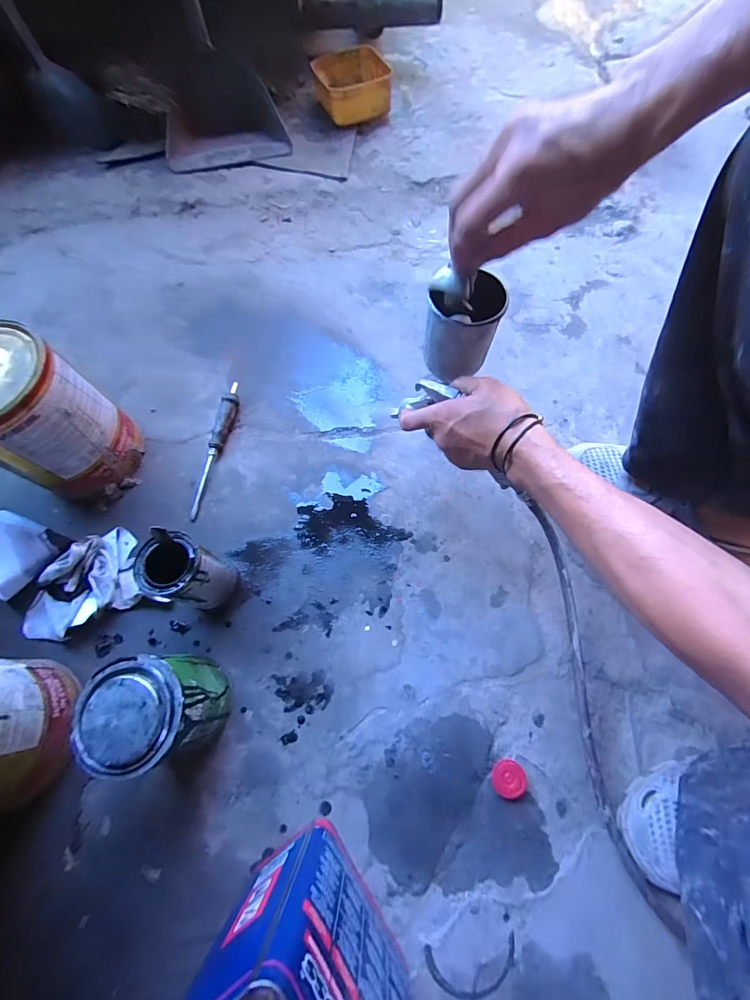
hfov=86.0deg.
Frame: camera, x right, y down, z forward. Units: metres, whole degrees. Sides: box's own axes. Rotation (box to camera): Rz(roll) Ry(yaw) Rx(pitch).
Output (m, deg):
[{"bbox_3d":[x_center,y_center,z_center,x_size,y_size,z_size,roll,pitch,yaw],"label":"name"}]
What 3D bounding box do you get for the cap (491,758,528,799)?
[{"bbox_3d":[0.156,0.325,0.469,0.035,0.018,0.038,0,69,1],"label":"cap"}]

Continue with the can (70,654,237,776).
[{"bbox_3d":[-0.234,0.226,0.443,0.104,0.146,0.098,-1,71,4],"label":"can"}]

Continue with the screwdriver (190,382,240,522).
[{"bbox_3d":[-0.253,-0.082,0.637,0.027,0.025,0.233,10,70,5],"label":"screwdriver"}]

